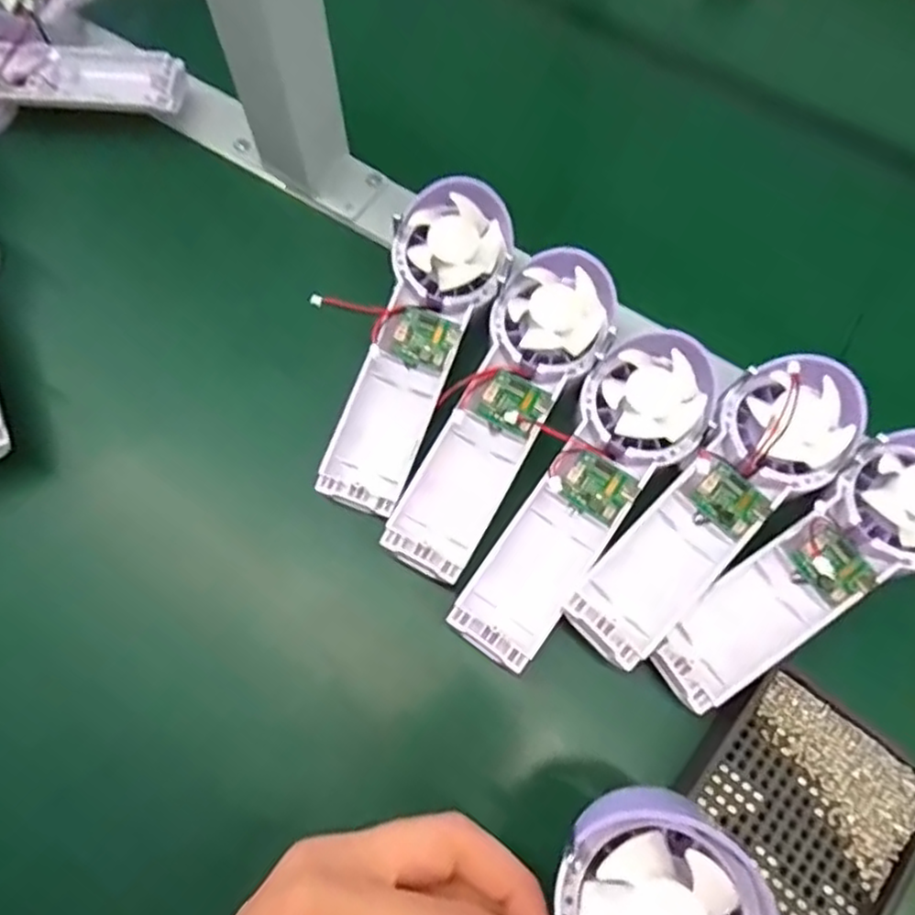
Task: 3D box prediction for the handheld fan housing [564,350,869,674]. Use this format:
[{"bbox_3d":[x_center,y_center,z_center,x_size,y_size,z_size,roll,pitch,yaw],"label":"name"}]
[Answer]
[{"bbox_3d":[0.119,0.020,0.326,0.172,0.031,0.057,-40,75,-15],"label":"handheld fan housing"}]

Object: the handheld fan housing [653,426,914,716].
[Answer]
[{"bbox_3d":[0.167,0.050,0.320,0.170,0.038,0.058,-30,73,-12],"label":"handheld fan housing"}]

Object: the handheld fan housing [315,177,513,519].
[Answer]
[{"bbox_3d":[-0.023,-0.058,0.365,0.058,0.028,0.174,21,86,6],"label":"handheld fan housing"}]

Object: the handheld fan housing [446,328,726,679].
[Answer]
[{"bbox_3d":[0.060,0.013,0.329,0.056,0.025,0.173,37,73,12],"label":"handheld fan housing"}]

